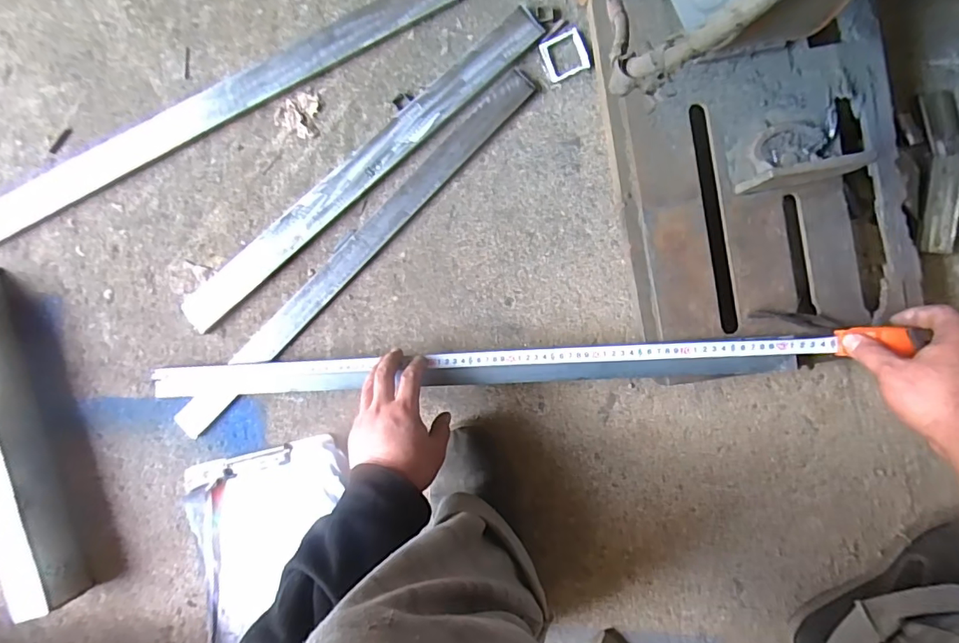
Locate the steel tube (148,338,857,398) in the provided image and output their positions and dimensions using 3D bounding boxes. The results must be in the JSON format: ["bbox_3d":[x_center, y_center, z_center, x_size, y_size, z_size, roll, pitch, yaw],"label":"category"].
[{"bbox_3d":[-0.028,0.063,0.604,0.816,0.042,0.052,-4,89,10],"label":"steel tube"}]

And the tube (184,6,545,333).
[{"bbox_3d":[-0.162,-0.198,0.650,0.592,0.022,0.059,-41,86,4],"label":"tube"}]

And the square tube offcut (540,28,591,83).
[{"bbox_3d":[0.108,-0.338,0.623,0.054,0.006,0.052,-23,87,5],"label":"square tube offcut"}]

